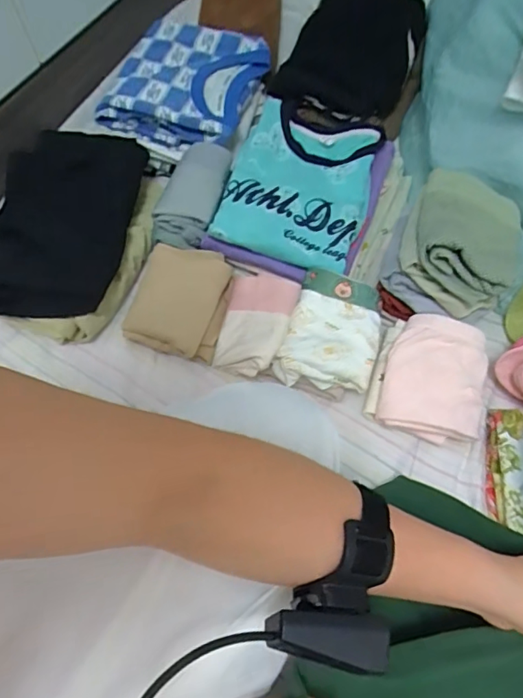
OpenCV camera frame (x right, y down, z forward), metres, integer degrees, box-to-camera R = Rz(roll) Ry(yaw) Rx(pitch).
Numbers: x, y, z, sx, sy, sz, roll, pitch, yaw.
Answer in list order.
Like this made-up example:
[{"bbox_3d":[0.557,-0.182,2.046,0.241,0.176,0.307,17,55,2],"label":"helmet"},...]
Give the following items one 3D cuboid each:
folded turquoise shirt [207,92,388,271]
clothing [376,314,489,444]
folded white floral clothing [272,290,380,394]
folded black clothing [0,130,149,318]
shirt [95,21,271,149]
[{"bbox_3d":[0.044,-0.187,0.561,0.149,0.029,0.203,14,63,10],"label":"folded turquoise shirt"},{"bbox_3d":[0.158,0.028,0.464,0.091,0.048,0.103,13,63,10],"label":"clothing"},{"bbox_3d":[0.064,-0.005,0.489,0.089,0.026,0.092,10,62,8],"label":"folded white floral clothing"},{"bbox_3d":[-0.206,-0.146,0.547,0.141,0.048,0.238,4,61,5],"label":"folded black clothing"},{"bbox_3d":[-0.089,-0.331,0.623,0.167,0.041,0.184,11,62,9],"label":"shirt"}]

